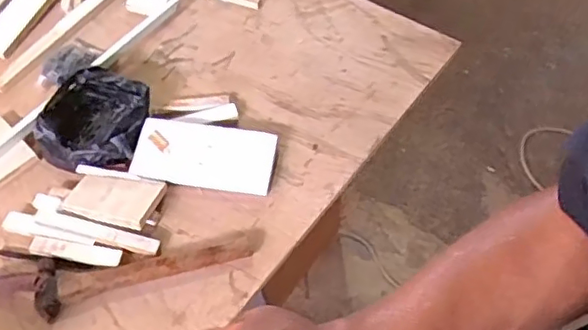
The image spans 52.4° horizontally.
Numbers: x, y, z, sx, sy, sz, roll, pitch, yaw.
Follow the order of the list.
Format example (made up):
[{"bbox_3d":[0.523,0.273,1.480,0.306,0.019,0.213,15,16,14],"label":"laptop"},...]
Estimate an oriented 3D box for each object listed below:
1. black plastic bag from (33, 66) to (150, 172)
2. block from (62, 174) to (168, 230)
[{"bbox_3d":[-0.329,-0.076,0.979,0.170,0.059,0.174,2,56,5],"label":"black plastic bag"},{"bbox_3d":[-0.267,0.045,0.902,0.120,0.022,0.097,18,39,3],"label":"block"}]

